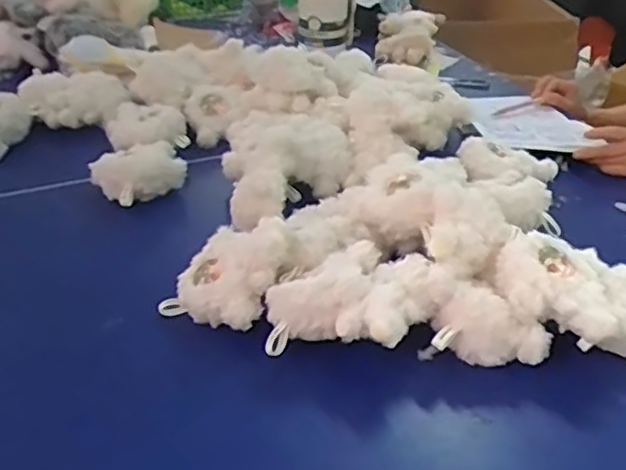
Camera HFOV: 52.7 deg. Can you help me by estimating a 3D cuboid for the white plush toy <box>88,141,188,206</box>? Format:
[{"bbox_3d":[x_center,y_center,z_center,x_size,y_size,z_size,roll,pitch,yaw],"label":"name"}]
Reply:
[{"bbox_3d":[-0.248,-0.096,0.916,0.125,0.058,0.103,-22,41,-28],"label":"white plush toy"}]

